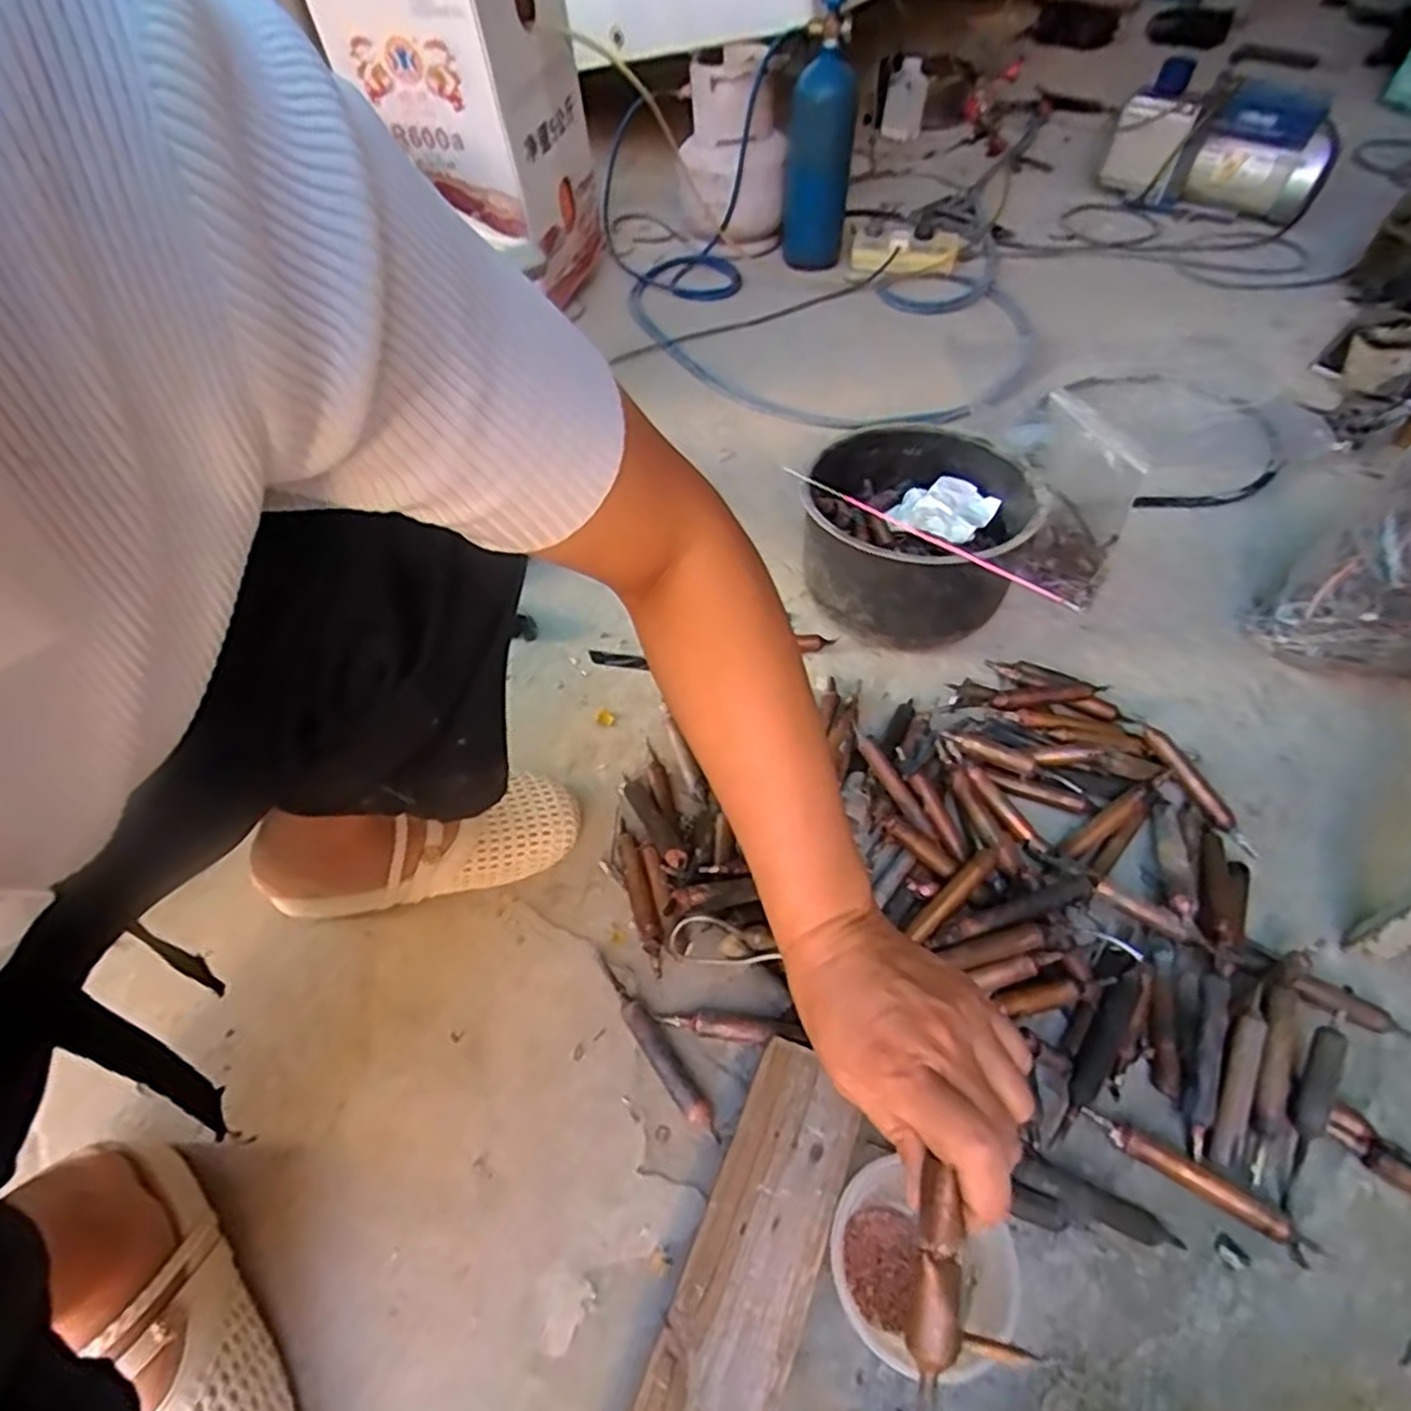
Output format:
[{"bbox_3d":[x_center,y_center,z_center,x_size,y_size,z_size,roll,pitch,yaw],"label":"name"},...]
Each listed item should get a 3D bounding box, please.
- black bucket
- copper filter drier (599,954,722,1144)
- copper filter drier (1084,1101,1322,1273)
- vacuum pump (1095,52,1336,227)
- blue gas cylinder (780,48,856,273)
[{"bbox_3d":[0.212,-0.169,0.766,0.214,0.141,0.217,-2,53,2],"label":"black bucket"},{"bbox_3d":[-0.039,0.247,0.539,0.019,0.013,0.150,-33,58,-20],"label":"copper filter drier"},{"bbox_3d":[0.322,0.308,0.481,0.137,0.014,0.020,30,60,23],"label":"copper filter drier"},{"bbox_3d":[0.959,-1.053,1.397,0.374,0.217,0.150,32,61,24],"label":"vacuum pump"},{"bbox_3d":[0.191,-0.918,1.256,0.110,0.291,0.090,6,52,4],"label":"blue gas cylinder"}]

